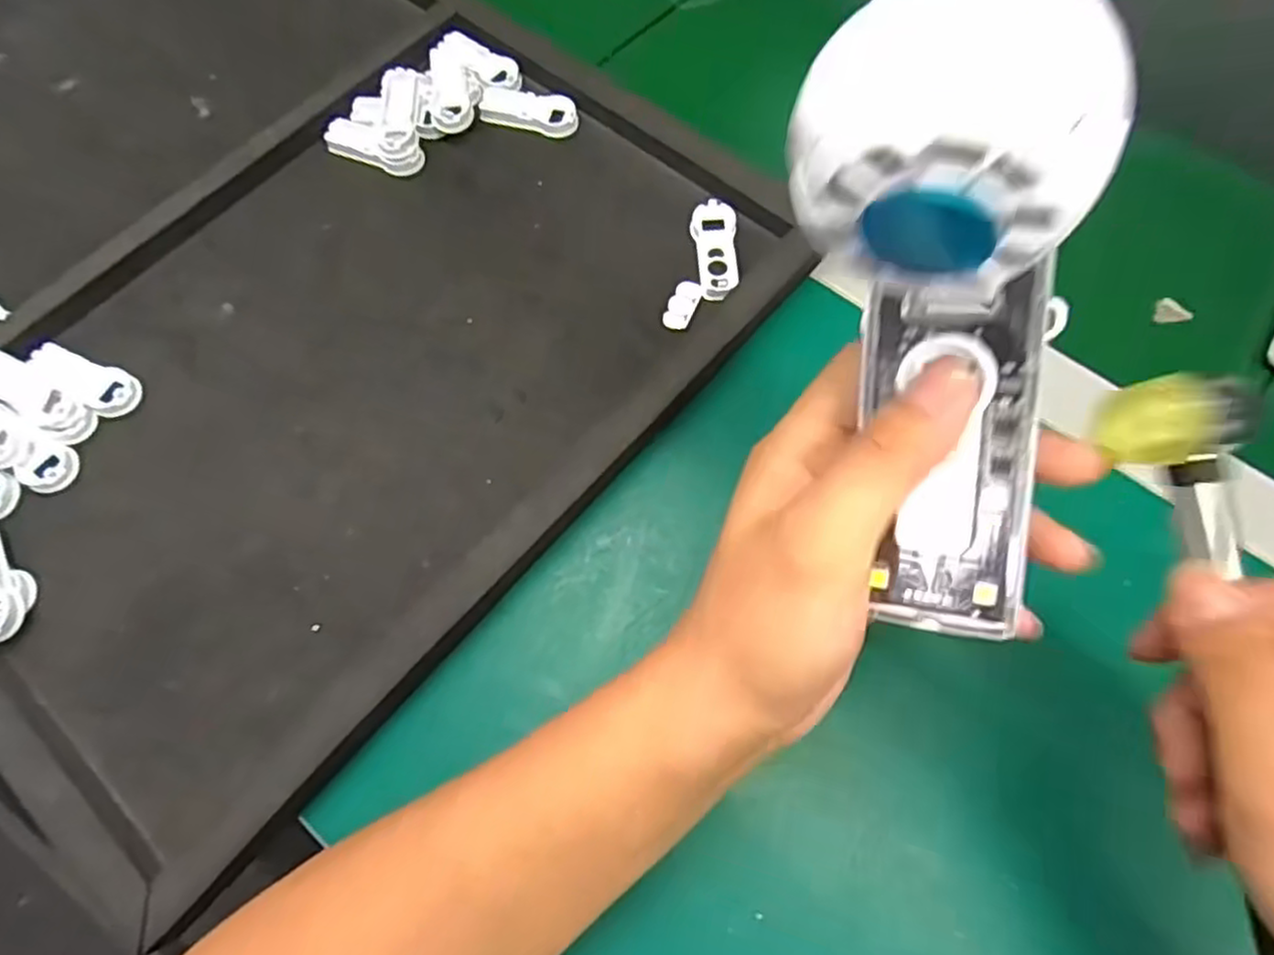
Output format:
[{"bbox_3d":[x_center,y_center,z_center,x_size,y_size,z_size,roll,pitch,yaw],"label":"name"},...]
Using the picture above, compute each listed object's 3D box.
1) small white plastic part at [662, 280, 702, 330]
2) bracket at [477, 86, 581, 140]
[{"bbox_3d":[0.023,-0.088,0.367,0.014,0.004,0.029,24,74,9],"label":"small white plastic part"},{"bbox_3d":[-0.061,-0.212,0.420,0.056,0.007,0.025,14,72,6],"label":"bracket"}]

